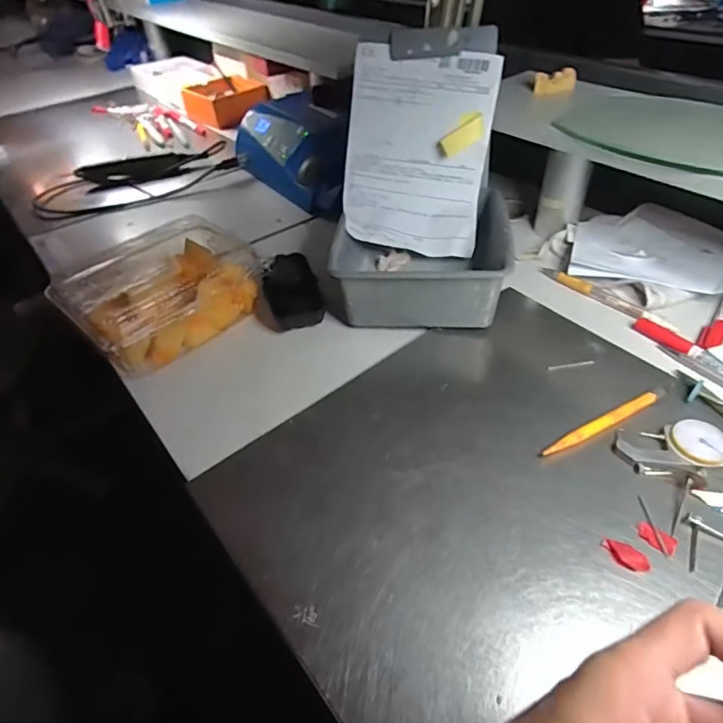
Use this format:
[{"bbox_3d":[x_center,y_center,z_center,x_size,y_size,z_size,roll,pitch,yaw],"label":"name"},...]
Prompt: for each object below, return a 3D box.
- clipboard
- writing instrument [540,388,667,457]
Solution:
[{"bbox_3d":[0.057,-0.222,0.517,0.148,0.214,0.055,8,18,5],"label":"clipboard"},{"bbox_3d":[0.186,0.043,0.380,0.129,0.007,0.011,-24,46,-19],"label":"writing instrument"}]

